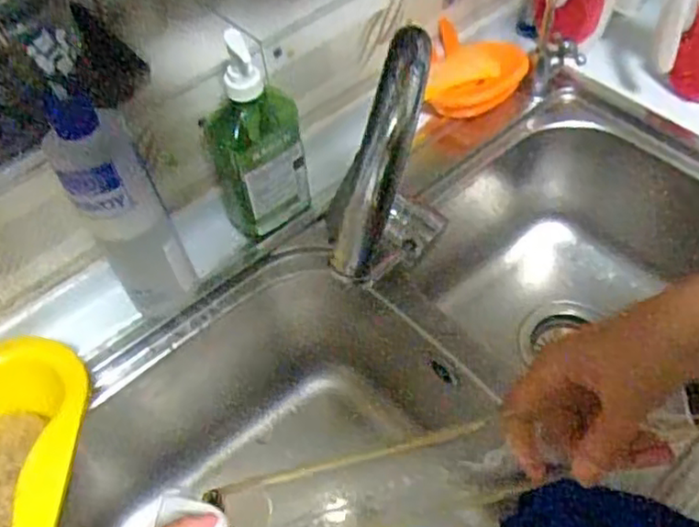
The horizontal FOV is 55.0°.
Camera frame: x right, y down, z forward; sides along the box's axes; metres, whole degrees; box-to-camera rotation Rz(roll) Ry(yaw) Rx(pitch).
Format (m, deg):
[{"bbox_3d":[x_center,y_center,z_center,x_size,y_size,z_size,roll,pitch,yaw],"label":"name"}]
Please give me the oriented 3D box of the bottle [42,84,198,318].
[{"bbox_3d":[-0.182,-0.042,0.544,0.061,0.197,0.075,-28,56,-15],"label":"bottle"}]

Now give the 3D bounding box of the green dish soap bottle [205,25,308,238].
[{"bbox_3d":[-0.085,-0.105,0.607,0.087,0.177,0.057,-16,54,-6],"label":"green dish soap bottle"}]

